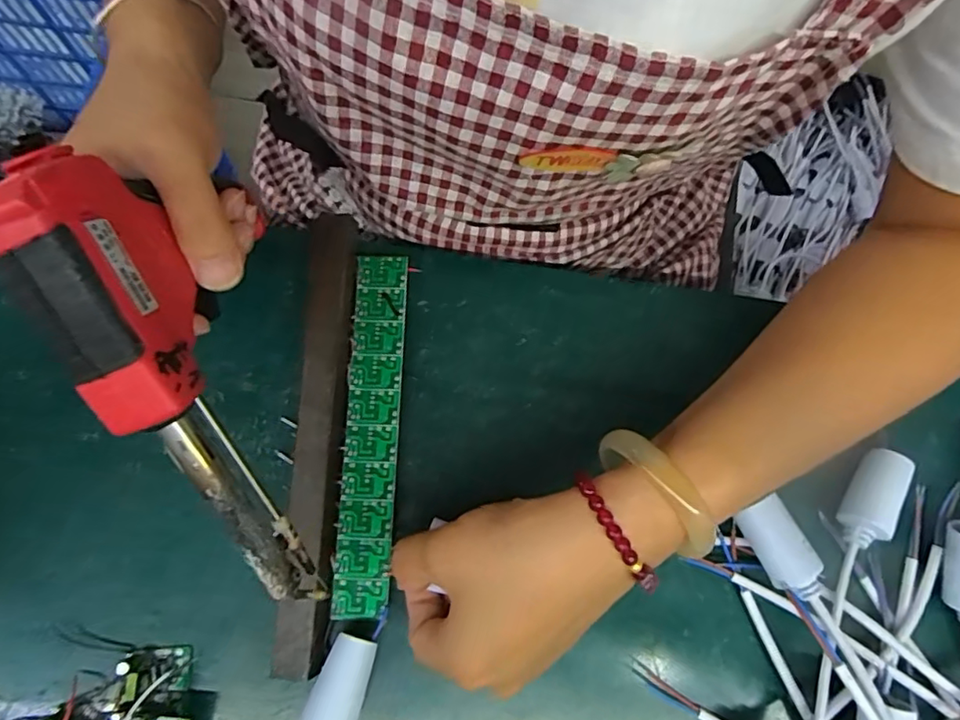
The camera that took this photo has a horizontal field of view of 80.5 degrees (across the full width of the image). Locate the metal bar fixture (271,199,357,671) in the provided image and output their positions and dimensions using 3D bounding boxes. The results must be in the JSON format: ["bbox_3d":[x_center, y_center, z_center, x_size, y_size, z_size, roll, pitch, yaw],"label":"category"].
[{"bbox_3d":[-0.084,0.035,0.292,0.025,0.012,0.229,2,74,-5],"label":"metal bar fixture"}]

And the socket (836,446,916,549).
[{"bbox_3d":[0.213,0.076,0.309,0.022,0.019,0.054,25,73,2],"label":"socket"}]

